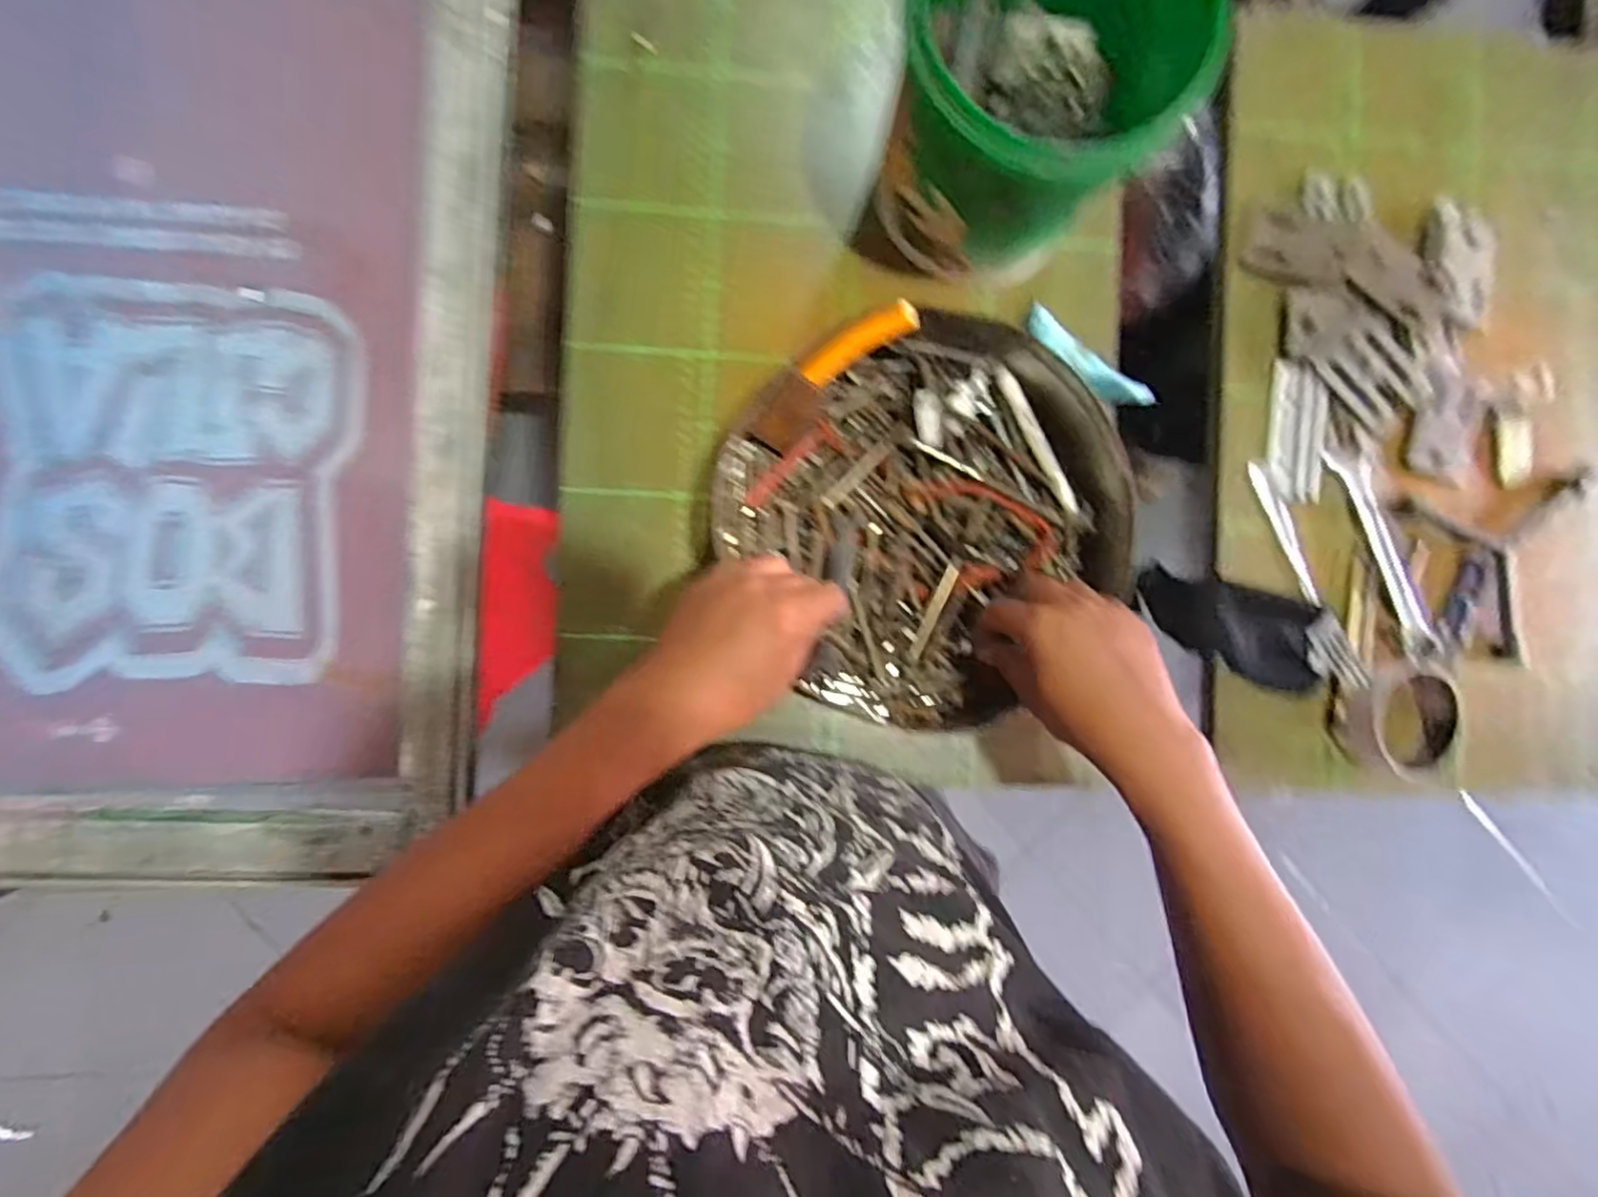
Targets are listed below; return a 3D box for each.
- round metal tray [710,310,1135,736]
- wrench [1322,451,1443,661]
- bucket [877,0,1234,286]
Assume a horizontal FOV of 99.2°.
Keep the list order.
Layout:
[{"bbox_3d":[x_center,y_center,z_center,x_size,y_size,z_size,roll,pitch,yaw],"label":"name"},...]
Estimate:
[{"bbox_3d":[0.095,-0.056,0.470,0.261,0.047,0.249,0,92,-5],"label":"round metal tray"},{"bbox_3d":[0.449,-0.033,0.516,0.028,0.005,0.173,-23,91,-5],"label":"wrench"},{"bbox_3d":[0.126,-0.295,0.418,0.145,0.174,0.147,0,89,-5],"label":"bucket"}]

